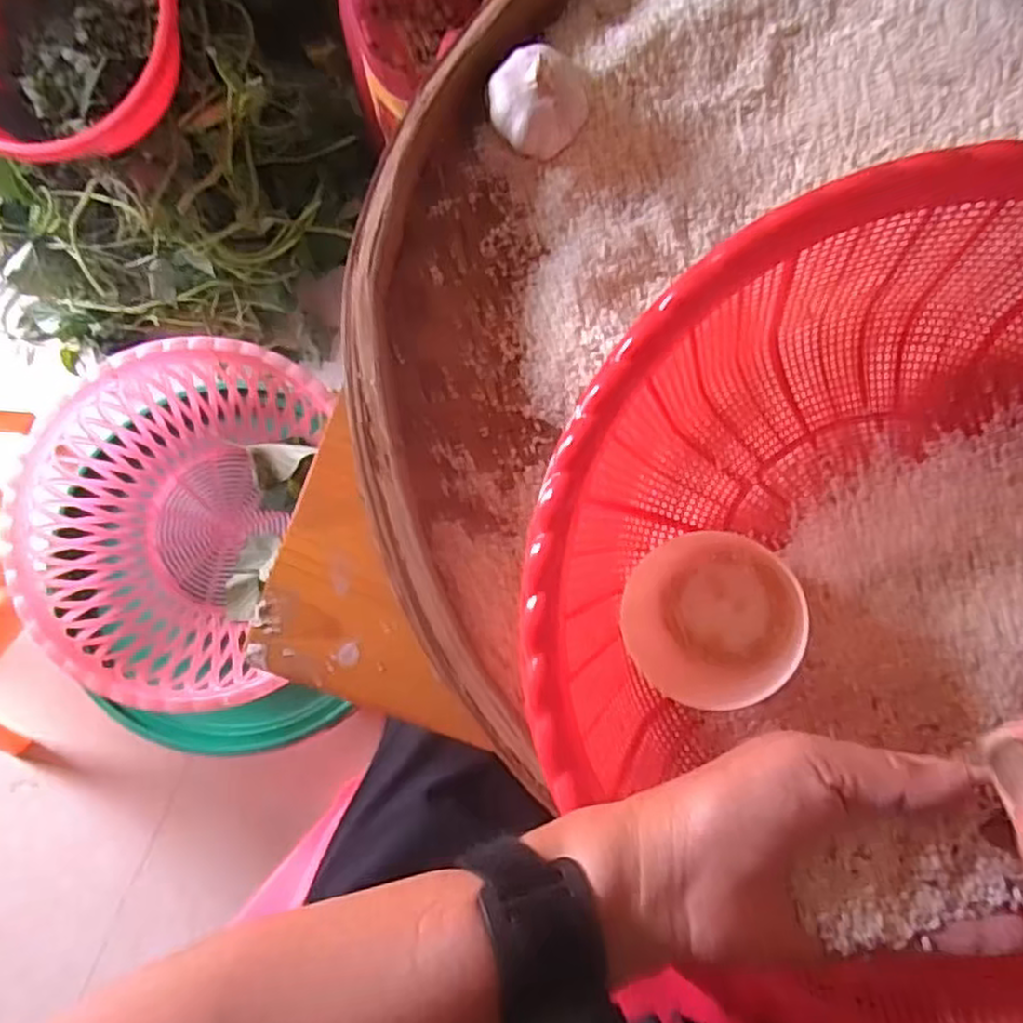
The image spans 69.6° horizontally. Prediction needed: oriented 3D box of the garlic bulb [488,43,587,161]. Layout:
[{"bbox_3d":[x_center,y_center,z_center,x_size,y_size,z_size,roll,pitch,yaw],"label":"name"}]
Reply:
[{"bbox_3d":[0.015,-0.232,0.419,0.053,0.044,0.056,4,83,1],"label":"garlic bulb"}]

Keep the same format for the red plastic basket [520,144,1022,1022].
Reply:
[{"bbox_3d":[0.182,0.040,0.317,0.338,0.151,0.322,0,83,1],"label":"red plastic basket"}]

